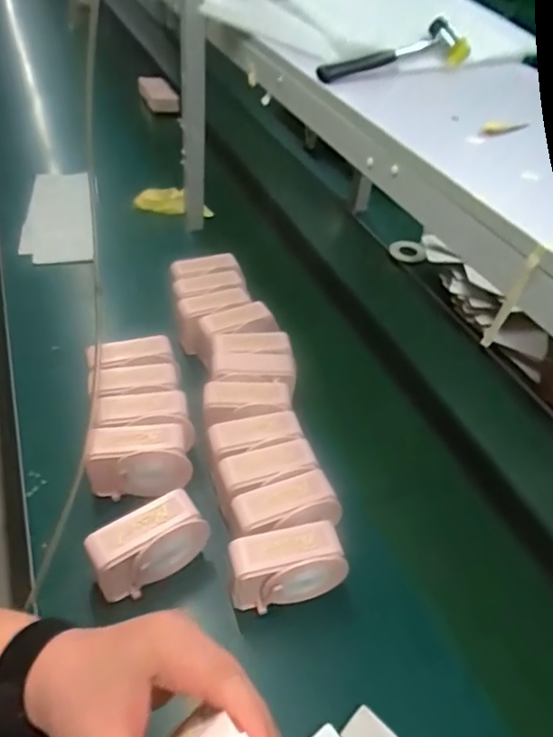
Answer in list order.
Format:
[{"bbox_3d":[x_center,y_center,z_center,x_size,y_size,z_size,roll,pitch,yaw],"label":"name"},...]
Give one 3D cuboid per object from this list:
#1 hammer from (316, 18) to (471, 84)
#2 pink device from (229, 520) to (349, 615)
[{"bbox_3d":[0.157,-0.421,0.710,0.261,0.051,0.048,-24,51,-29],"label":"hammer"},{"bbox_3d":[0.011,0.230,0.624,0.126,0.083,0.054,-8,45,-16],"label":"pink device"}]

